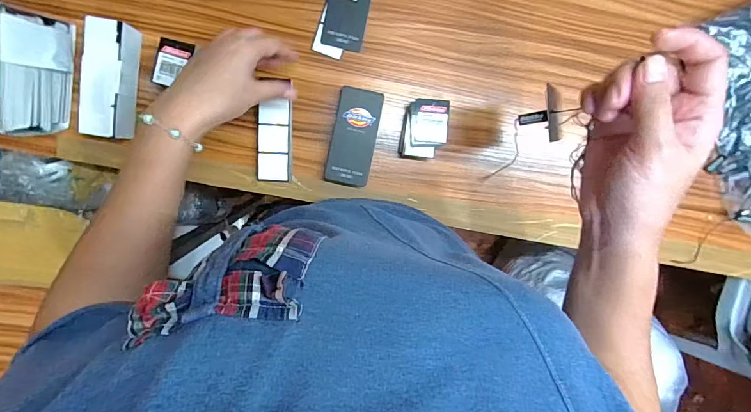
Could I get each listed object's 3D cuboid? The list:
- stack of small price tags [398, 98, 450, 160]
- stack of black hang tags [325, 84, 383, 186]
[{"bbox_3d":[0.059,-0.091,0.473,0.050,0.031,0.068,4,98,-4],"label":"stack of small price tags"},{"bbox_3d":[-0.025,-0.081,0.472,0.052,0.024,0.110,11,97,-5],"label":"stack of black hang tags"}]

